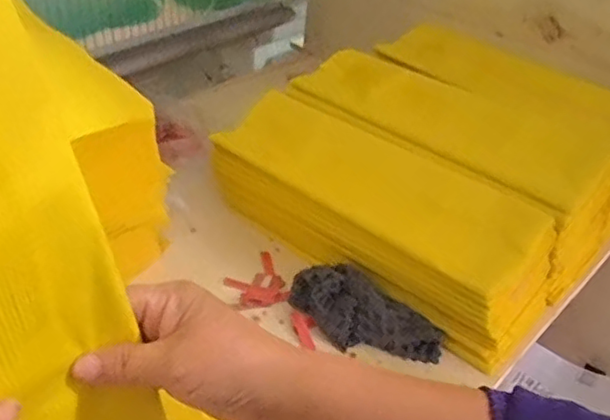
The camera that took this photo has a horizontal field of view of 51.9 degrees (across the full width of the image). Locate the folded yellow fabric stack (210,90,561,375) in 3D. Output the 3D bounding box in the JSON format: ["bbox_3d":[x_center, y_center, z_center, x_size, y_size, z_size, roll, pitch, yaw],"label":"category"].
[{"bbox_3d":[0.075,0.003,0.691,0.374,0.117,0.135,28,43,27],"label":"folded yellow fabric stack"}]

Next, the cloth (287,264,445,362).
[{"bbox_3d":[0.061,0.102,0.625,0.149,0.044,0.070,26,43,25],"label":"cloth"}]

